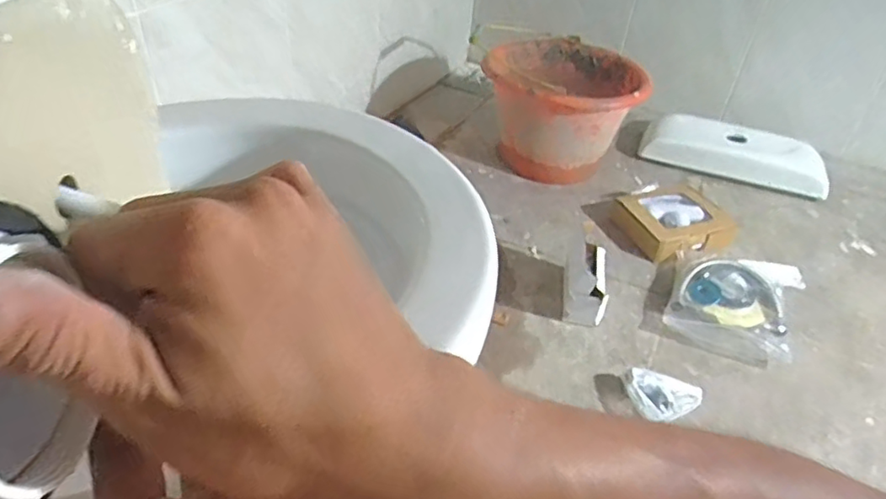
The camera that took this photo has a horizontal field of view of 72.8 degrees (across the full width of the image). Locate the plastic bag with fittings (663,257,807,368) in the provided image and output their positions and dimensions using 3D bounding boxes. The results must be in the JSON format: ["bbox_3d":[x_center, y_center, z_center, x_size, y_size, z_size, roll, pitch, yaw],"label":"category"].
[{"bbox_3d":[0.435,0.063,0.883,0.157,0.033,0.244,24,44,21],"label":"plastic bag with fittings"}]

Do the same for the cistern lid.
[{"bbox_3d":[0.572,-0.196,1.176,0.342,0.066,0.124,20,42,17],"label":"cistern lid"}]

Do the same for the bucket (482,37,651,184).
[{"bbox_3d":[0.227,-0.261,1.132,0.267,0.195,0.289,21,42,18],"label":"bucket"}]

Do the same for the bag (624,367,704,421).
[{"bbox_3d":[0.270,0.178,0.729,0.089,0.032,0.051,4,40,-1],"label":"bag"}]

